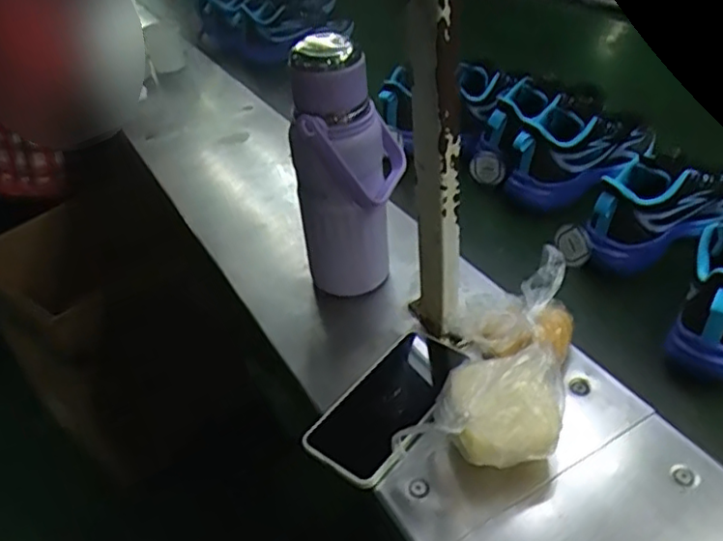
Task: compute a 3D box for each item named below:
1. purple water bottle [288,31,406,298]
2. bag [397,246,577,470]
[{"bbox_3d":[-0.013,-0.088,0.645,0.097,0.265,0.072,-8,38,-1],"label":"purple water bottle"},{"bbox_3d":[0.128,0.077,0.575,0.121,0.074,0.236,12,42,23],"label":"bag"}]

